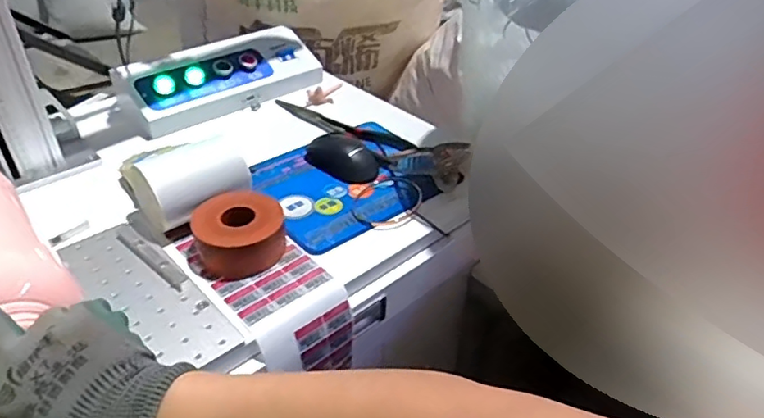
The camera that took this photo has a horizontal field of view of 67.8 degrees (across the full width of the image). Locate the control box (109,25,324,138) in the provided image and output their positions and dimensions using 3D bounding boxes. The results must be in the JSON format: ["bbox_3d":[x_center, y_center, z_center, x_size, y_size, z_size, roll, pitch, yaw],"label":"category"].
[{"bbox_3d":[-0.263,-0.223,0.940,0.324,0.067,0.140,-29,47,-34],"label":"control box"}]

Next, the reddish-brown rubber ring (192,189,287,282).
[{"bbox_3d":[-0.154,0.025,0.625,0.082,0.052,0.093,31,46,32],"label":"reddish-brown rubber ring"}]

